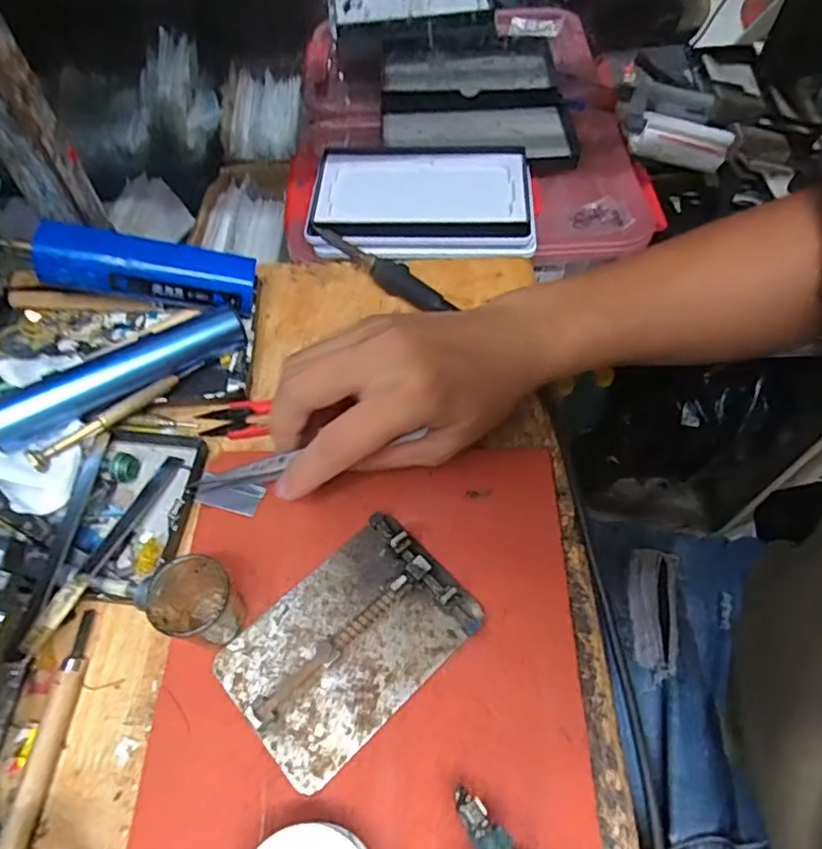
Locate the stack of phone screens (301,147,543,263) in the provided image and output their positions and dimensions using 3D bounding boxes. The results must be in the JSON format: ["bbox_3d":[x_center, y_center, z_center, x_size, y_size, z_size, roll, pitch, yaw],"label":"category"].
[{"bbox_3d":[0.007,-0.190,0.506,0.179,0.032,0.116,-3,62,1],"label":"stack of phone screens"}]

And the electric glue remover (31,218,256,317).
[{"bbox_3d":[-0.169,-0.101,0.388,0.129,0.028,0.032,7,56,-16],"label":"electric glue remover"}]

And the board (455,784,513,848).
[{"bbox_3d":[0.028,0.161,0.240,0.015,0.007,0.030,-27,68,-20],"label":"board"}]

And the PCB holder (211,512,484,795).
[{"bbox_3d":[-0.030,0.104,0.295,0.117,0.021,0.079,-38,65,-21],"label":"PCB holder"}]

